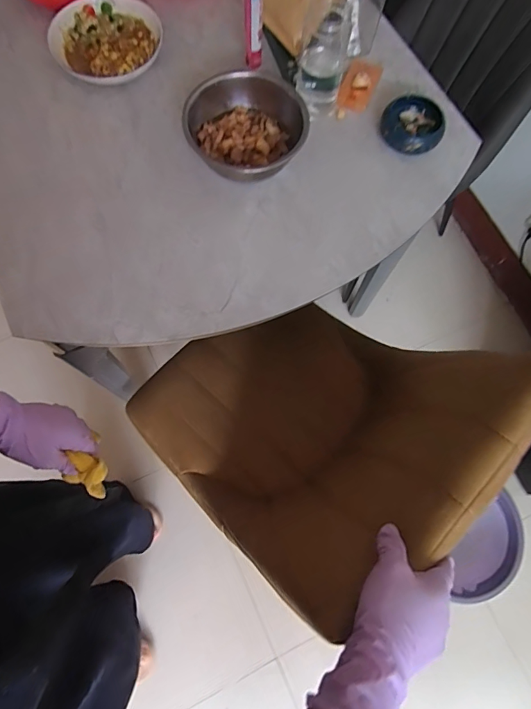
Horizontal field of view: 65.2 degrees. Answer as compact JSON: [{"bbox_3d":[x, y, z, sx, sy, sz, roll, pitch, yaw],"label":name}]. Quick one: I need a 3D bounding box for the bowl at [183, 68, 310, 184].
[{"bbox_3d":[-0.031,-0.346,0.650,0.181,0.073,0.166,0,73,-1],"label":"bowl"}]

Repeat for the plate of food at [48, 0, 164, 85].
[{"bbox_3d":[-0.266,-0.540,0.722,0.184,0.038,0.182,0,73,-1],"label":"plate of food"}]

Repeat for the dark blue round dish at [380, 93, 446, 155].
[{"bbox_3d":[0.245,-0.379,0.690,0.092,0.037,0.100,0,73,-1],"label":"dark blue round dish"}]

